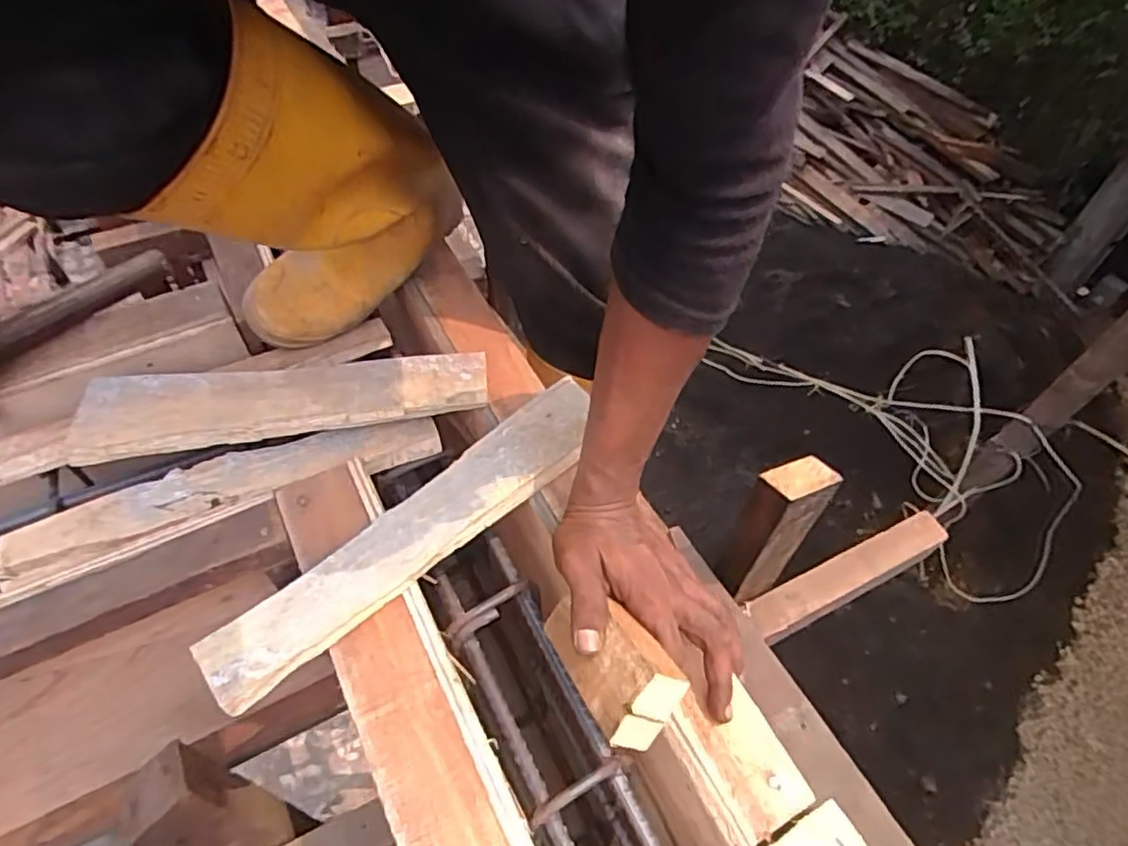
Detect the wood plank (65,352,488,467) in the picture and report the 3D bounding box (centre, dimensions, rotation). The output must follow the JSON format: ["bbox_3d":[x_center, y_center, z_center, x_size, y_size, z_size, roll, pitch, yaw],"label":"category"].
[{"bbox_3d":[-0.243,-0.023,0.580,0.342,0.027,0.075,-6,54,-7],"label":"wood plank"}]

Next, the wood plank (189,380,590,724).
[{"bbox_3d":[-0.105,0.075,0.505,0.340,0.015,0.065,-37,64,-26],"label":"wood plank"}]

